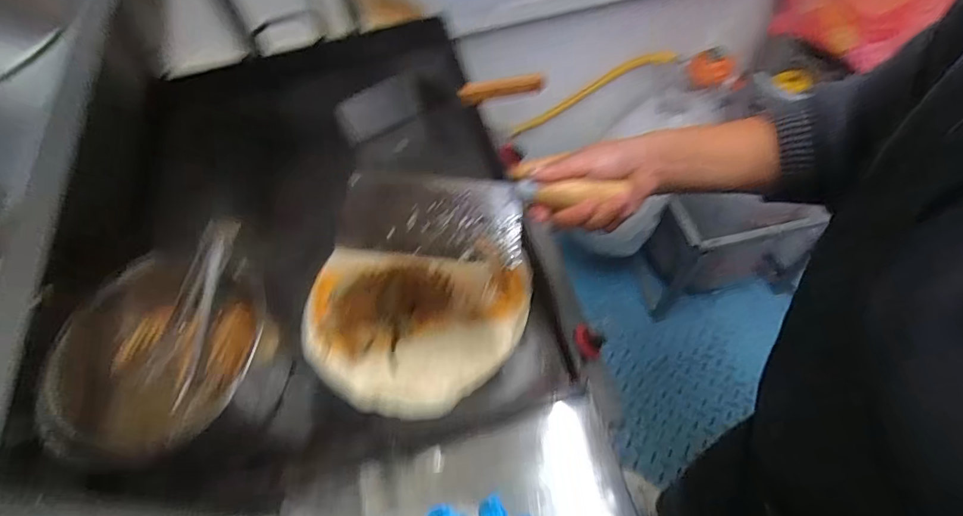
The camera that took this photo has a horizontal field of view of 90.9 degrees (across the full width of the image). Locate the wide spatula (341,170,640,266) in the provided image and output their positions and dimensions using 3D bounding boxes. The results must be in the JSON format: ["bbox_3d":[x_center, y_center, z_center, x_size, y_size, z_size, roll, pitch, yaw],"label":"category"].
[{"bbox_3d":[-0.006,-0.038,0.412,0.228,0.023,0.083,-1,59,3],"label":"wide spatula"}]

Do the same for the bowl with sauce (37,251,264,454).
[{"bbox_3d":[-0.329,0.095,0.482,0.170,0.085,0.189,16,63,13],"label":"bowl with sauce"}]

